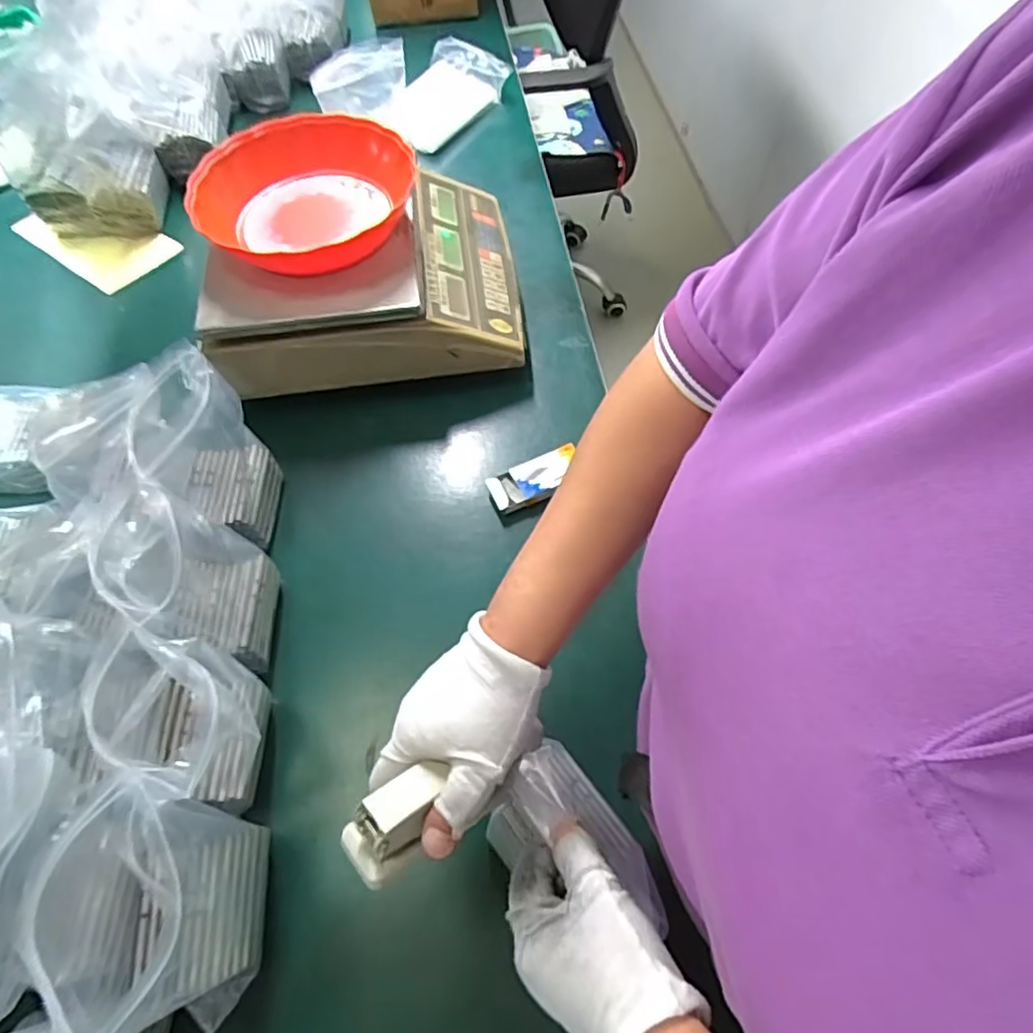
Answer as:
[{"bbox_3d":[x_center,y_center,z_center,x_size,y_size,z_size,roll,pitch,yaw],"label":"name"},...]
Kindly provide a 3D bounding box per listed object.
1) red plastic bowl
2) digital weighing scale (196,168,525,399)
[{"bbox_3d":[-0.205,-0.312,0.625,0.210,0.056,0.211,-1,60,1],"label":"red plastic bowl"},{"bbox_3d":[-0.162,-0.266,0.703,0.319,0.123,0.270,-8,61,-3],"label":"digital weighing scale"}]

